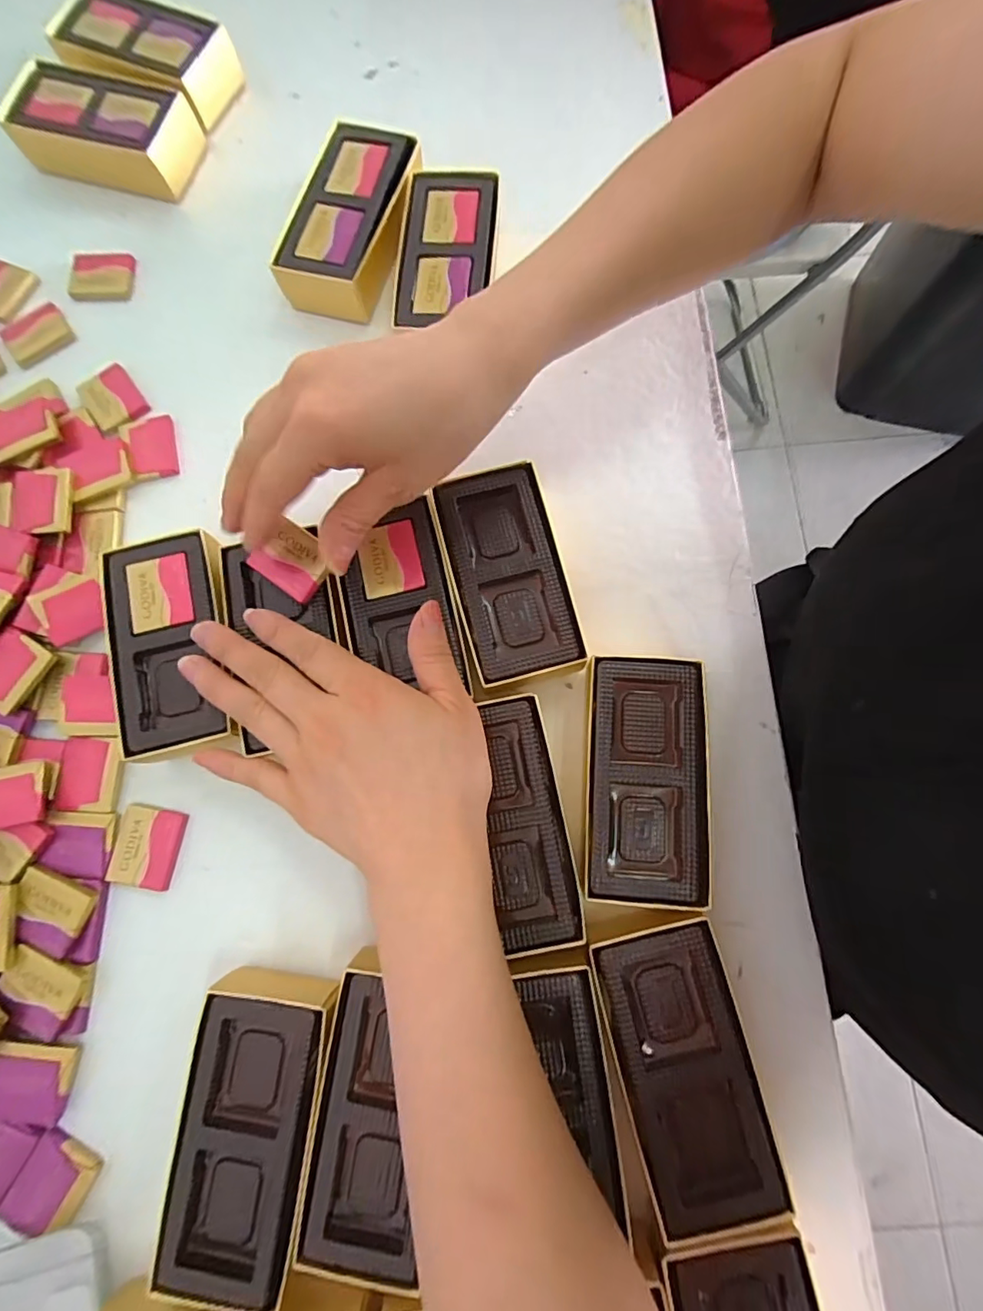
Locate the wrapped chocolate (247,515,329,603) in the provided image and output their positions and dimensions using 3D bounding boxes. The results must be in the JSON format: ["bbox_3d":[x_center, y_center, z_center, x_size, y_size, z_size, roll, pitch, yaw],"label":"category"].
[{"bbox_3d":[-0.102,-0.050,0.273,0.038,0.007,0.031,34,80,8],"label":"wrapped chocolate"}]

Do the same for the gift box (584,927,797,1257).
[{"bbox_3d":[0.087,0.179,0.238,0.064,0.029,0.113,-12,77,-1],"label":"gift box"}]

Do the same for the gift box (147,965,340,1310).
[{"bbox_3d":[-0.107,0.209,0.240,0.056,0.032,0.115,7,77,3],"label":"gift box"}]

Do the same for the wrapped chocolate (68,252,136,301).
[{"bbox_3d":[-0.263,-0.256,0.358,0.040,0.008,0.034,-3,77,1],"label":"wrapped chocolate"}]

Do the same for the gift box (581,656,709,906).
[{"bbox_3d":[0.075,0.060,0.265,0.058,0.030,0.113,3,77,2],"label":"gift box"}]

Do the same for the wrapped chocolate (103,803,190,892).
[{"bbox_3d":[-0.181,0.101,0.279,0.032,0.006,0.039,9,78,3],"label":"wrapped chocolate"}]

